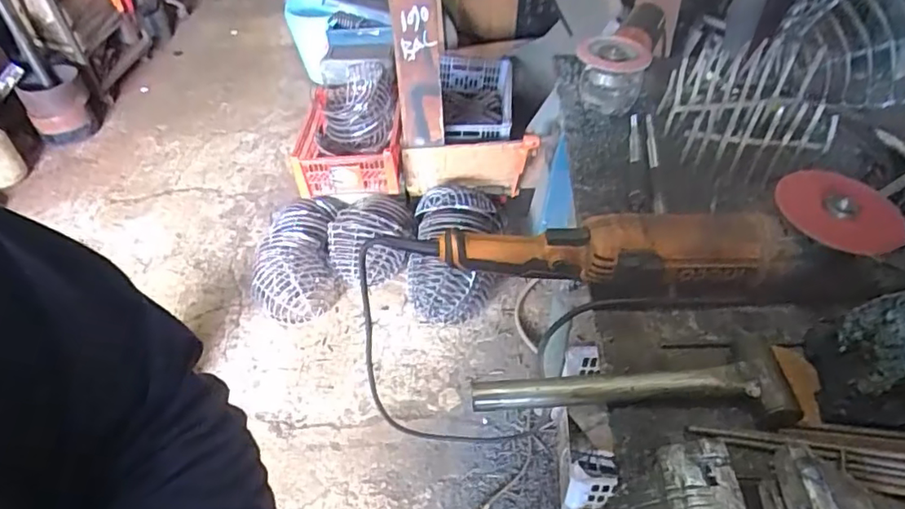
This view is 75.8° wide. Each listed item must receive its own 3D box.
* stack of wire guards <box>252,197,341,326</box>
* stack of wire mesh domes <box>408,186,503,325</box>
[{"bbox_3d":[-0.473,0.009,1.789,0.249,0.120,0.437,-6,45,-3],"label":"stack of wire guards"},{"bbox_3d":[0.007,0.004,1.728,0.259,0.182,0.405,2,45,5],"label":"stack of wire mesh domes"}]

